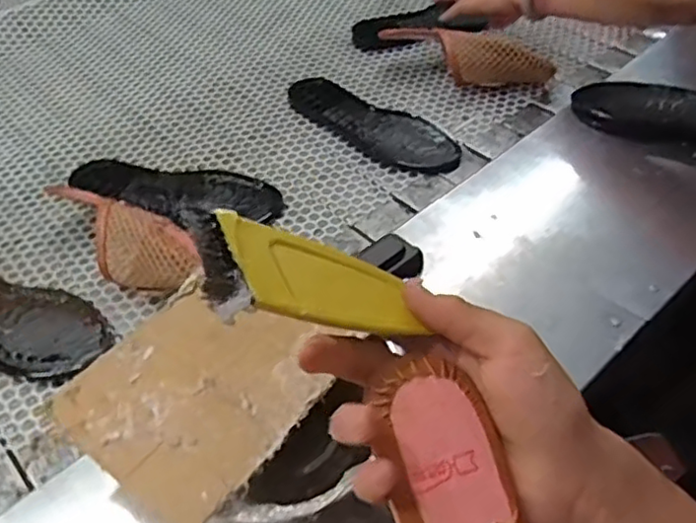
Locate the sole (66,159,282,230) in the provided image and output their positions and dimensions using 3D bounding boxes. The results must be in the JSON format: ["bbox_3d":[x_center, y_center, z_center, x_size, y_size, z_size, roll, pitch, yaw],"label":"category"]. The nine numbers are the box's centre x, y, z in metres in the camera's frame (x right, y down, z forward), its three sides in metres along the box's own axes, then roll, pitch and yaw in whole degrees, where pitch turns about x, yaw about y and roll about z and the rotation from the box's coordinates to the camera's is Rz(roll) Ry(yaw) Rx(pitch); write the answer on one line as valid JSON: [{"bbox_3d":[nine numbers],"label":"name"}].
[{"bbox_3d":[-0.202,-0.076,0.736,0.251,0.013,0.088,7,49,9],"label":"sole"}]

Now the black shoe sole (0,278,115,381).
[{"bbox_3d":[-0.349,0.047,0.650,0.239,0.029,0.092,21,53,20],"label":"black shoe sole"}]

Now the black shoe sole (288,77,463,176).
[{"bbox_3d":[0.030,-0.181,0.835,0.098,0.017,0.248,-38,57,-26],"label":"black shoe sole"}]

